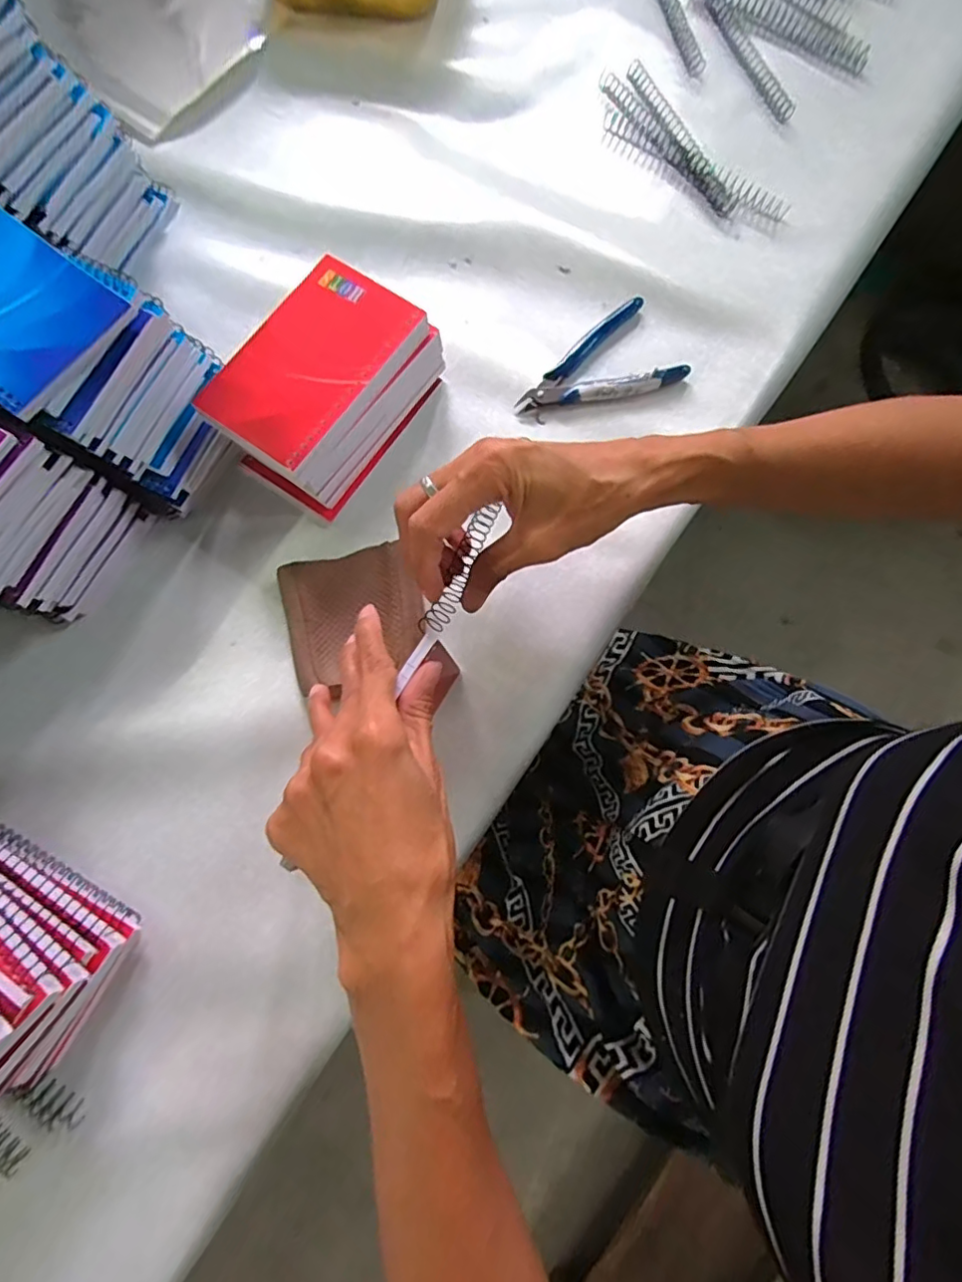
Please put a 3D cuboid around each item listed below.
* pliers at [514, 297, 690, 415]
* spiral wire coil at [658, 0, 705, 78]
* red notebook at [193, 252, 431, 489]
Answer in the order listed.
[{"bbox_3d":[0.077,-0.192,0.397,0.112,0.015,0.068,-25,78,-4],"label":"pliers"},{"bbox_3d":[0.153,-0.534,0.469,0.014,0.007,0.166,-12,77,-1],"label":"spiral wire coil"},{"bbox_3d":[-0.102,-0.169,0.348,0.082,0.018,0.131,35,80,8],"label":"red notebook"}]

